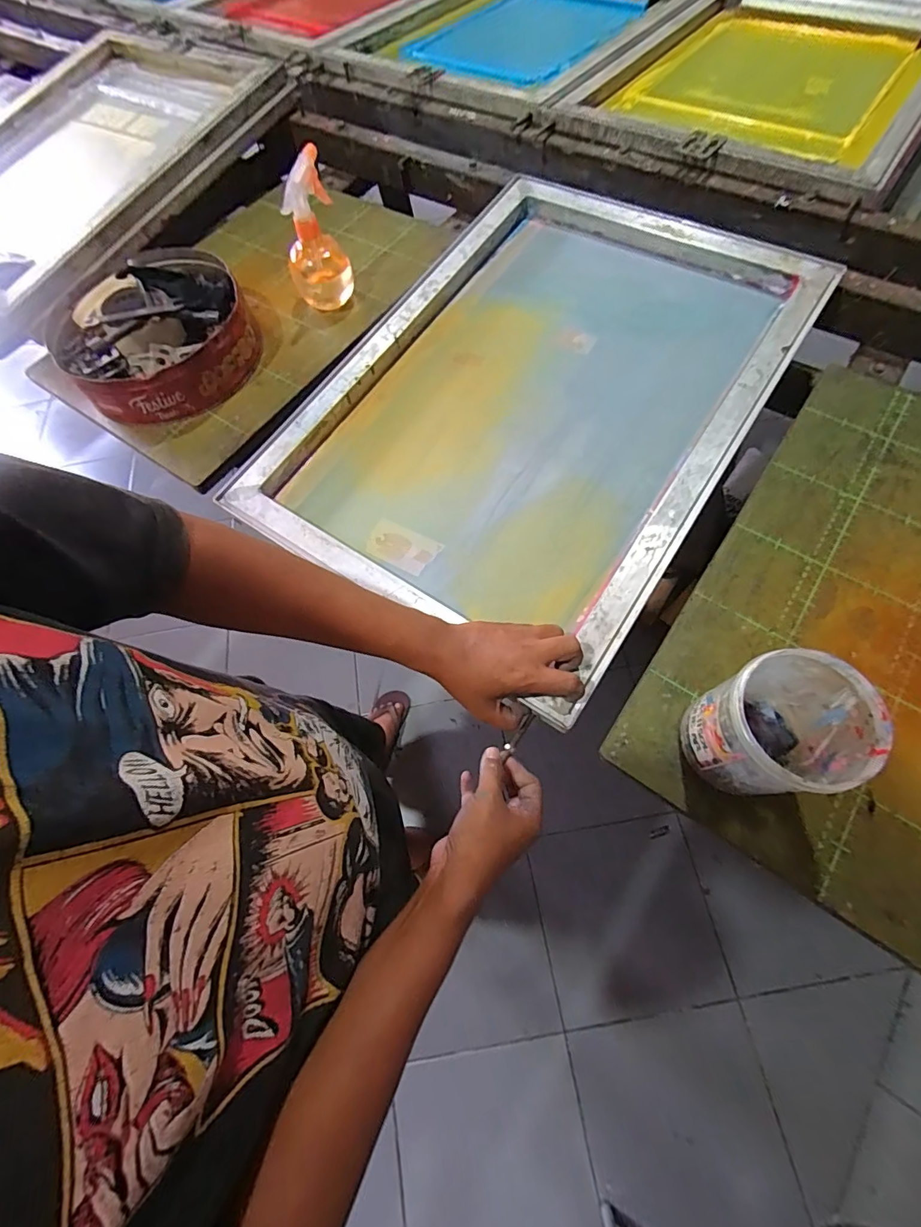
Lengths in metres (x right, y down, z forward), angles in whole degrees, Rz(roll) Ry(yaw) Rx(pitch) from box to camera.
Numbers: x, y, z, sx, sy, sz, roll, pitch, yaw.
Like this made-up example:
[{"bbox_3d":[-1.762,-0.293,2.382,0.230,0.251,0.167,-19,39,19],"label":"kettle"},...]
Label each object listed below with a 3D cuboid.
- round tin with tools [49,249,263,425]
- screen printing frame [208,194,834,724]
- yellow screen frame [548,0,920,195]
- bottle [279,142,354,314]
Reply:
[{"bbox_3d":[-0.416,-0.389,0.664,0.249,0.106,0.235,-1,66,3],"label":"round tin with tools"},{"bbox_3d":[0.083,-0.274,0.587,0.487,0.035,0.632,31,77,17],"label":"screen printing frame"},{"bbox_3d":[0.554,-0.958,0.835,0.514,0.045,0.716,34,72,16],"label":"yellow screen frame"},{"bbox_3d":[-0.210,-0.526,0.675,0.085,0.164,0.081,-18,67,-5],"label":"bottle"}]

